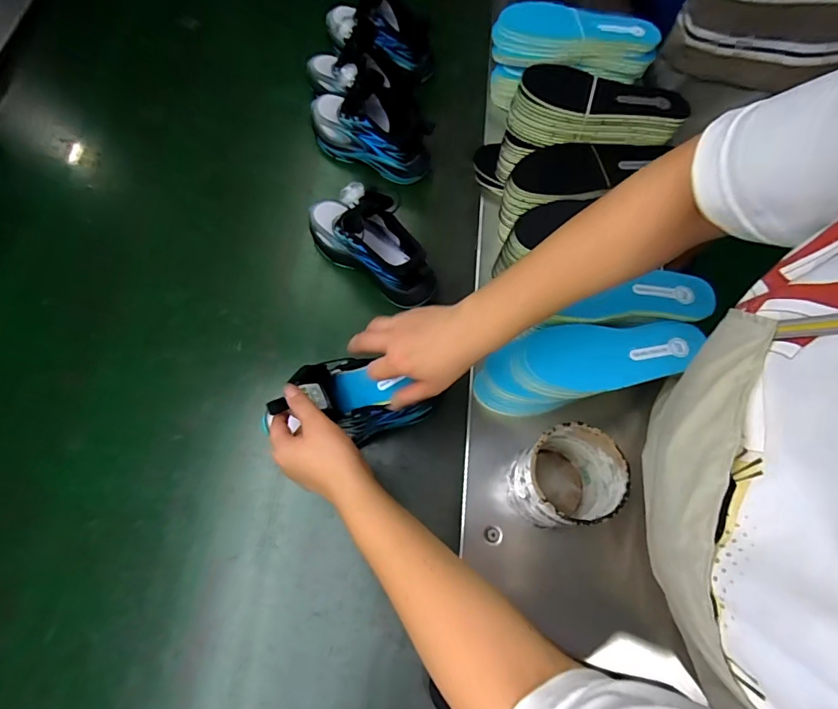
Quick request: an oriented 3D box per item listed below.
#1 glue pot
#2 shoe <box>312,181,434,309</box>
[{"bbox_3d":[0.135,0.120,0.430,0.080,0.115,0.073,0,69,1],"label":"glue pot"},{"bbox_3d":[-0.060,-0.147,0.557,0.184,0.110,0.069,34,73,13],"label":"shoe"}]

